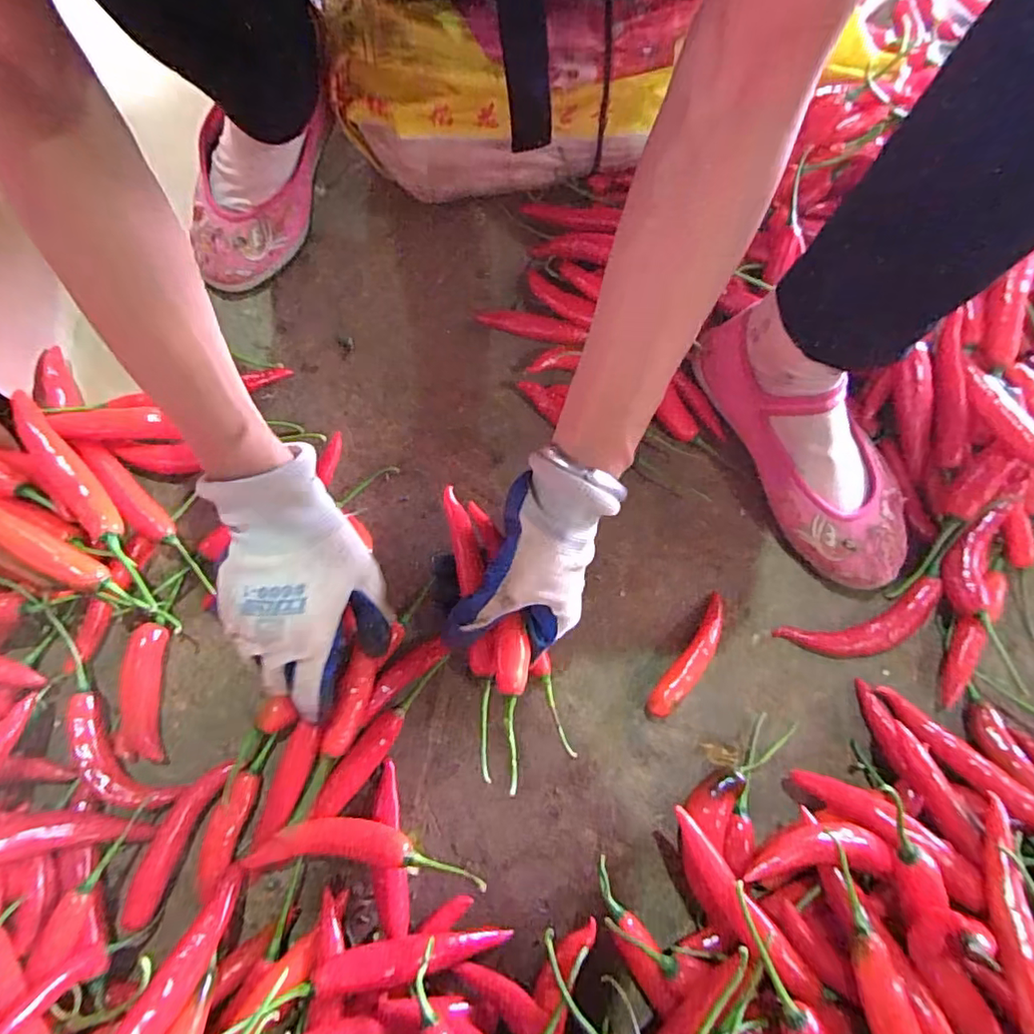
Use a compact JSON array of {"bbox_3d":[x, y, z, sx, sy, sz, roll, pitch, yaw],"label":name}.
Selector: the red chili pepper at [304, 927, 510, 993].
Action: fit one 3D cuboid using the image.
[{"bbox_3d":[-0.063,0.267,0.341,0.114,0.015,0.020,2,73,-19],"label":"red chili pepper"}]

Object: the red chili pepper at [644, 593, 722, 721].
[{"bbox_3d":[0.126,0.102,0.406,0.020,0.019,0.103,36,77,9],"label":"red chili pepper"}]

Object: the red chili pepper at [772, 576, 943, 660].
[{"bbox_3d":[0.254,0.081,0.406,0.118,0.016,0.040,-17,75,-5],"label":"red chili pepper"}]

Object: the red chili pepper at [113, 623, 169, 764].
[{"bbox_3d":[-0.264,0.124,0.393,0.027,0.021,0.092,-6,74,-2],"label":"red chili pepper"}]

